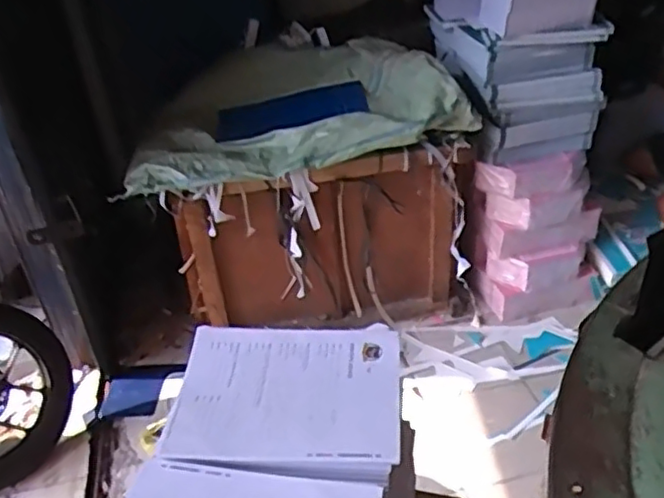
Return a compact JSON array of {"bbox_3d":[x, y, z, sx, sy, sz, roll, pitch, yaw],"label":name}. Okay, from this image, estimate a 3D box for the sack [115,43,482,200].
[{"bbox_3d":[-0.141,-0.411,1.927,0.908,0.200,0.607,-14,35,-11],"label":"sack"}]

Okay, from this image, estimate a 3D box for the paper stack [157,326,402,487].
[{"bbox_3d":[-0.050,0.159,0.739,0.249,0.024,0.188,-1,34,9],"label":"paper stack"}]

